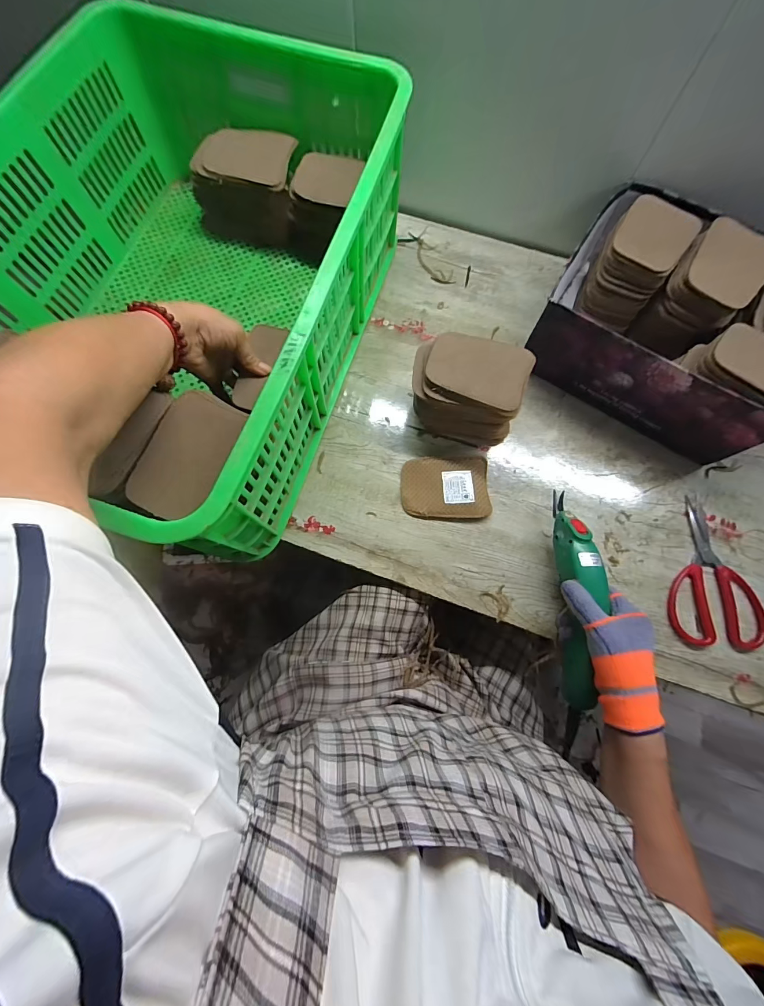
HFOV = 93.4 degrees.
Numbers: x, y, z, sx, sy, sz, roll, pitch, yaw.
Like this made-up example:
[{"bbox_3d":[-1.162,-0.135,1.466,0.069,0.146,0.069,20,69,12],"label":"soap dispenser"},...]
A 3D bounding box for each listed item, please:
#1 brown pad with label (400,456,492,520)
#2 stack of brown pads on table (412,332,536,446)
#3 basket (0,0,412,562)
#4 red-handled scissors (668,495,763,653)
[{"bbox_3d":[0.086,-0.020,0.488,0.117,0.010,0.084,-1,74,-1],"label":"brown pad with label"},{"bbox_3d":[0.110,-0.146,0.479,0.138,0.092,0.098,8,74,1],"label":"stack of brown pads on table"},{"bbox_3d":[-0.243,-0.295,0.463,0.434,0.201,0.638,16,74,4],"label":"basket"},{"bbox_3d":[0.419,0.087,0.457,0.106,0.011,0.181,9,74,1],"label":"red-handled scissors"}]

